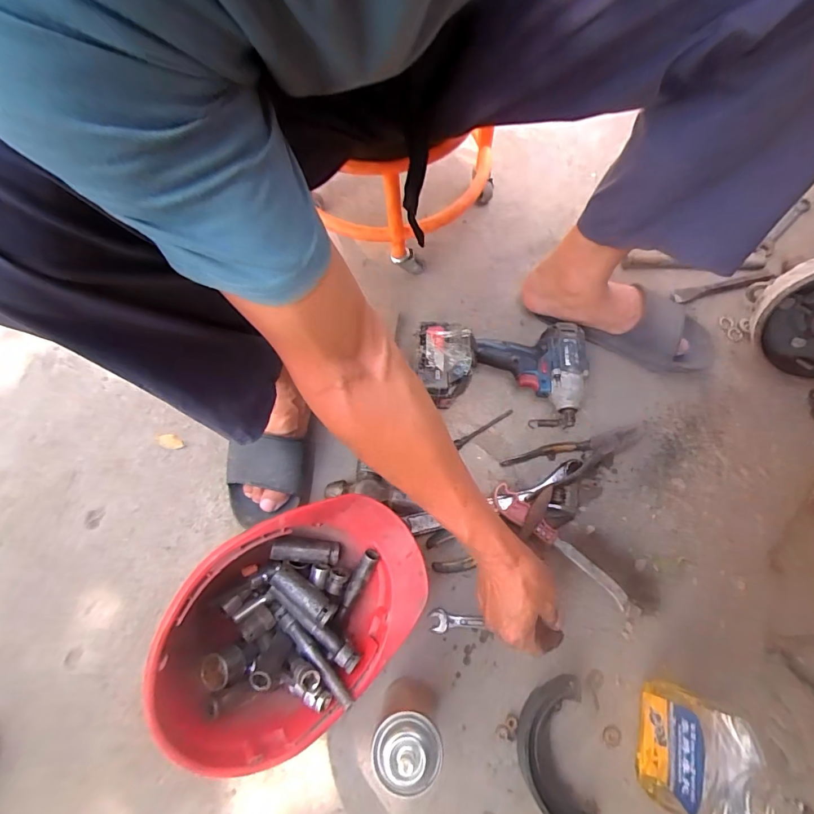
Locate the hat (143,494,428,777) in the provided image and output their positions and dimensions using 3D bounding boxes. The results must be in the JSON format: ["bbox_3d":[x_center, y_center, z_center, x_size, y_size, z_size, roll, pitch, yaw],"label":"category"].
[{"bbox_3d":[-0.110,0.217,0.465,0.276,0.141,0.190,-43,73,-15],"label":"hat"}]

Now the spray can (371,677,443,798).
[{"bbox_3d":[0.002,0.306,0.436,0.065,0.198,0.057,-11,69,-4],"label":"spray can"}]

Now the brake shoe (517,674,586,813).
[{"bbox_3d":[0.161,0.379,0.498,0.071,0.026,0.140,-1,68,0],"label":"brake shoe"}]

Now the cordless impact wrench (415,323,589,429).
[{"bbox_3d":[0.132,-0.051,0.642,0.237,0.069,0.140,3,68,1],"label":"cordless impact wrench"}]

